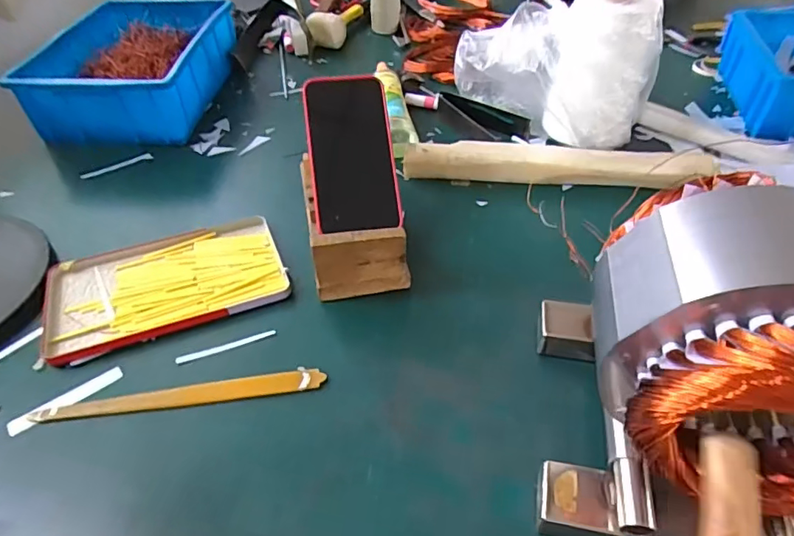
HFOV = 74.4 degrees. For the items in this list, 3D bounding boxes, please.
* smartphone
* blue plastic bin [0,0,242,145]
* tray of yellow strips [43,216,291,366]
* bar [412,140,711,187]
[{"bbox_3d":[-0.043,-0.110,0.503,0.079,0.009,0.153,-5,80,-8],"label":"smartphone"},{"bbox_3d":[-0.349,-0.280,0.728,0.197,0.091,0.301,3,45,6],"label":"blue plastic bin"},{"bbox_3d":[-0.211,0.009,0.485,0.201,0.014,0.129,-17,47,-13],"label":"tray of yellow strips"},{"bbox_3d":[0.168,-0.115,0.571,0.319,0.024,0.042,4,46,8],"label":"bar"}]

